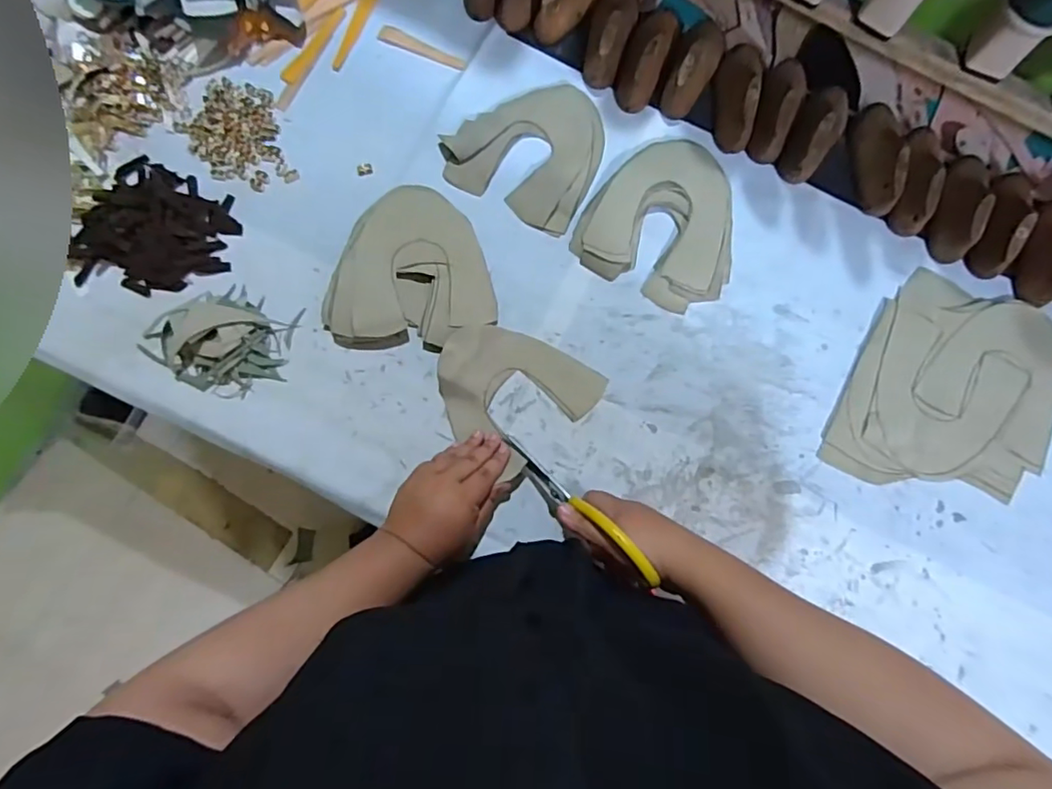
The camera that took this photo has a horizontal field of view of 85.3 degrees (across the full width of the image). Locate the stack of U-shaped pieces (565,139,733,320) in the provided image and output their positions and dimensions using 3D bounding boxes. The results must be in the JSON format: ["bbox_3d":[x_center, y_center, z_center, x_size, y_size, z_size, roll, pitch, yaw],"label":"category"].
[{"bbox_3d":[0.163,-0.203,0.651,0.172,0.017,0.187,26,79,3],"label":"stack of U-shaped pieces"}]

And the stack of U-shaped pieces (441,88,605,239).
[{"bbox_3d":[0.008,-0.291,0.662,0.167,0.013,0.171,28,79,4],"label":"stack of U-shaped pieces"}]

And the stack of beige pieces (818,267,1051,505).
[{"bbox_3d":[0.475,-0.002,0.631,0.228,0.007,0.250,23,79,3],"label":"stack of beige pieces"}]

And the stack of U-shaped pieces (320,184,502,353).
[{"bbox_3d":[-0.121,-0.142,0.617,0.170,0.032,0.185,4,79,-1],"label":"stack of U-shaped pieces"}]

